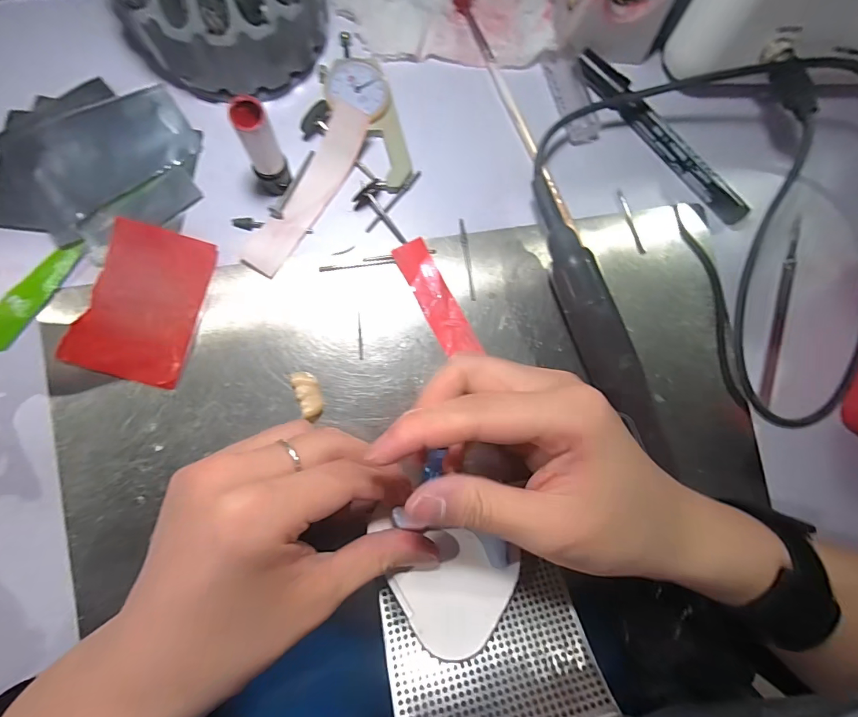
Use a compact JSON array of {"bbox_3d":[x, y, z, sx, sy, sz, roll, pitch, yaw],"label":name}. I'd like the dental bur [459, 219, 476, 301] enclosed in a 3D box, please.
[{"bbox_3d":[0.024,-0.060,0.252,0.004,0.004,0.050,-7,87,-8],"label":"dental bur"}]

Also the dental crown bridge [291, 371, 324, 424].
[{"bbox_3d":[-0.065,0.020,0.230,0.012,0.012,0.028,-18,89,-8],"label":"dental crown bridge"}]

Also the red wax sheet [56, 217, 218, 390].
[{"bbox_3d":[-0.154,-0.030,0.226,0.057,0.004,0.082,16,84,-6],"label":"red wax sheet"}]

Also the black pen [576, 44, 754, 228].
[{"bbox_3d":[0.150,-0.141,0.269,0.142,0.014,0.016,44,82,-3],"label":"black pen"}]

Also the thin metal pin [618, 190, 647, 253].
[{"bbox_3d":[0.130,-0.088,0.269,0.005,0.004,0.043,-18,89,-8],"label":"thin metal pin"}]

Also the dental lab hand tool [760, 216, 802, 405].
[{"bbox_3d":[0.236,-0.033,0.280,0.009,0.004,0.128,15,85,-7],"label":"dental lab hand tool"}]

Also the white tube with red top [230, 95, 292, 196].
[{"bbox_3d":[-0.084,-0.106,0.214,0.016,0.057,0.020,-16,89,-8],"label":"white tube with red top"}]

